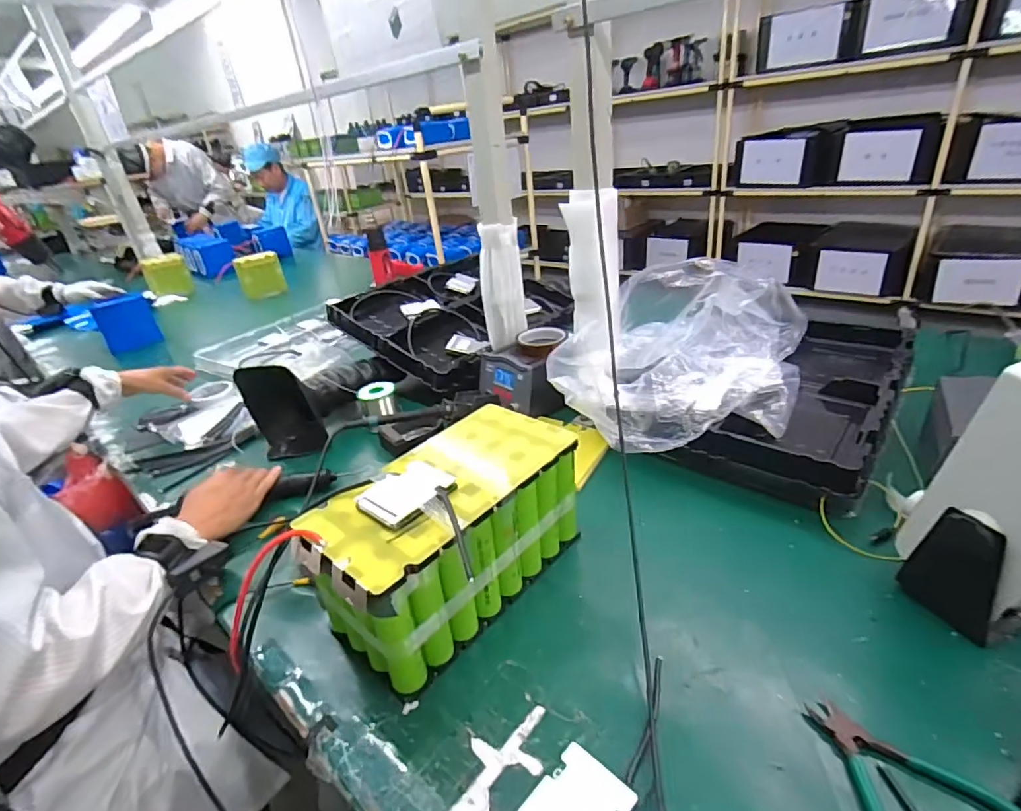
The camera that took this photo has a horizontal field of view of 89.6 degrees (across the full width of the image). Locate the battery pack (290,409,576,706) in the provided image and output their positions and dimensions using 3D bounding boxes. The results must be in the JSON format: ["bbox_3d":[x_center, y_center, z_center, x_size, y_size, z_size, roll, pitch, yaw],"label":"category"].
[{"bbox_3d":[-0.060,0.129,0.548,0.134,0.150,0.275,21,39,37],"label":"battery pack"}]

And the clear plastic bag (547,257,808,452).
[{"bbox_3d":[0.226,-0.079,0.679,0.285,0.197,0.234,9,33,26],"label":"clear plastic bag"}]

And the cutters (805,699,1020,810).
[{"bbox_3d":[0.292,0.276,0.369,0.111,0.016,0.145,-13,31,-13],"label":"cutters"}]

